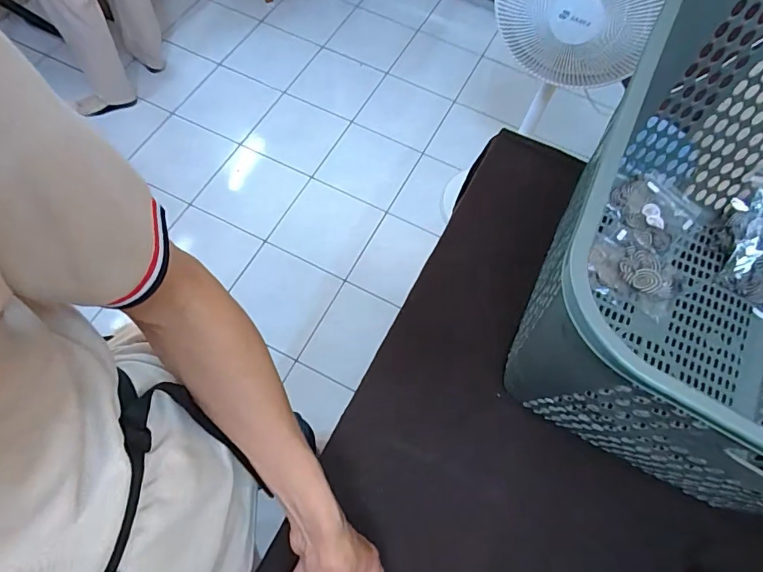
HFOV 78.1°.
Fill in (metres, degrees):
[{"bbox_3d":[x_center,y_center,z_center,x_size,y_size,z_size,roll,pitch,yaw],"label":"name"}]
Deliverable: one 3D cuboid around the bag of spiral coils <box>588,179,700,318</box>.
[{"bbox_3d":[0.407,-0.073,0.730,0.136,0.034,0.224,27,66,9],"label":"bag of spiral coils"}]

